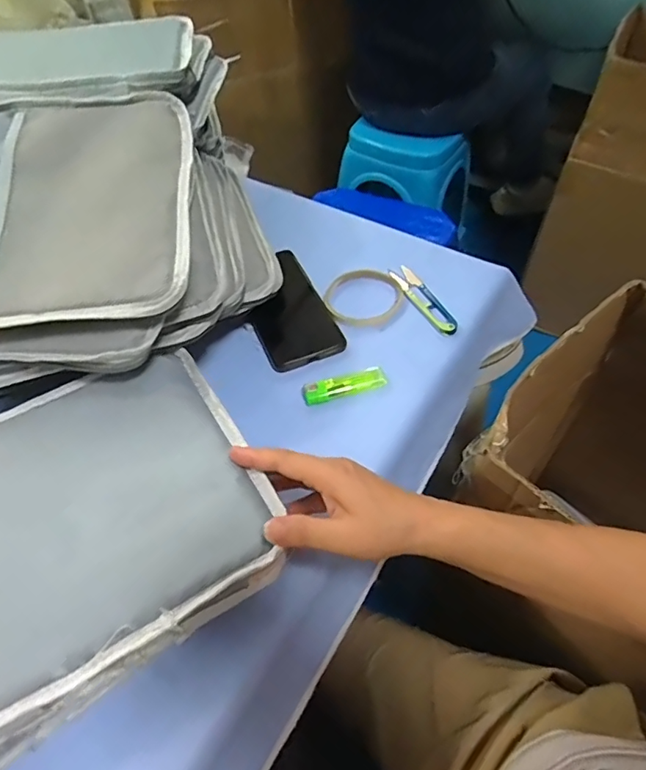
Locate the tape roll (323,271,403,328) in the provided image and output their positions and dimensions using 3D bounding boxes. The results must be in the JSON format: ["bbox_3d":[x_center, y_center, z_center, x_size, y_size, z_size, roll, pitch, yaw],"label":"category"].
[{"bbox_3d":[0.047,-0.095,0.582,0.088,0.016,0.079,-8,52,-4],"label":"tape roll"}]

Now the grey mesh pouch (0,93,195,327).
[{"bbox_3d":[-0.264,-0.146,0.424,0.307,0.018,0.223,-4,70,-2],"label":"grey mesh pouch"}]

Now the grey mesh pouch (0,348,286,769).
[{"bbox_3d":[-0.189,0.104,0.377,0.278,0.036,0.220,-27,56,-18],"label":"grey mesh pouch"}]

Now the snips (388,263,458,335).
[{"bbox_3d":[0.111,-0.096,0.581,0.025,0.009,0.114,-20,54,-13],"label":"snips"}]

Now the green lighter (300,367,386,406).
[{"bbox_3d":[0.021,0.000,0.510,0.081,0.013,0.023,-15,53,-9],"label":"green lighter"}]

